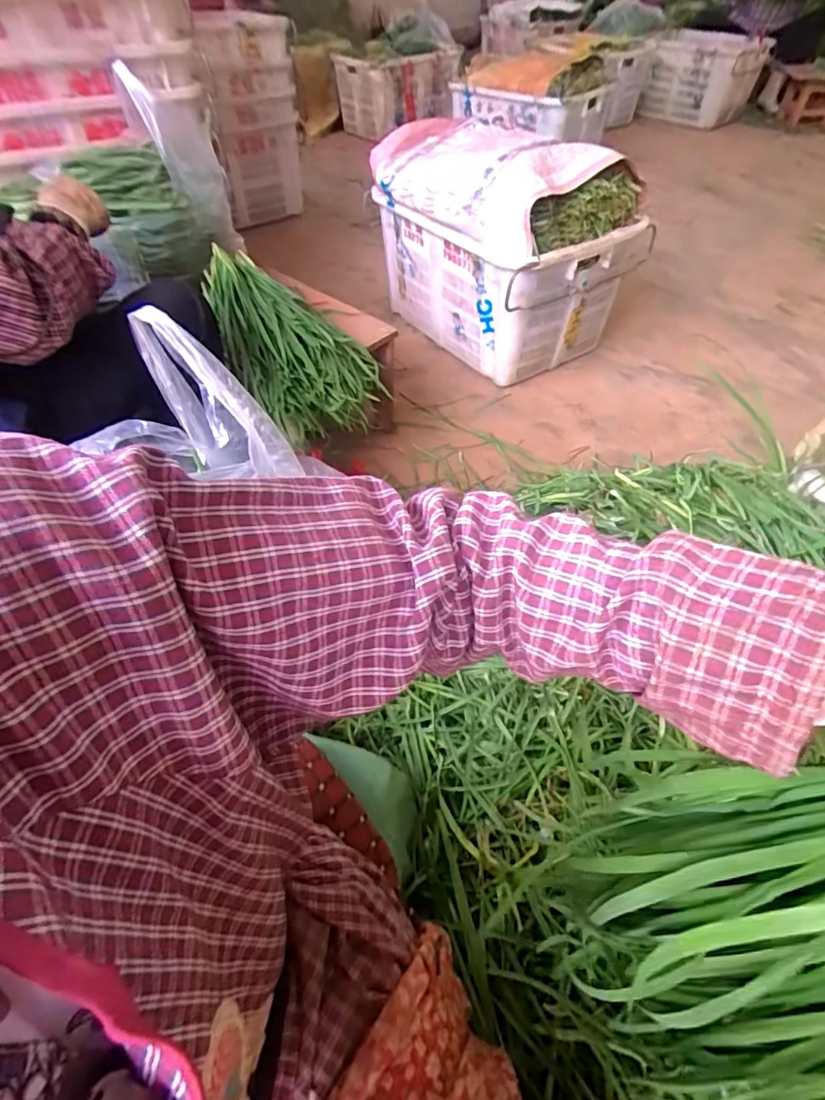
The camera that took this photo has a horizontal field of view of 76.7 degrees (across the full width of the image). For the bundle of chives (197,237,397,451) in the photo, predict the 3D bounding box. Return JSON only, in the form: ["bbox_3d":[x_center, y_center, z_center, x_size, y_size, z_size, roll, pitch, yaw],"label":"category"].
[{"bbox_3d":[-0.274,-0.454,1.073,0.239,0.112,0.515,-31,71,-21],"label":"bundle of chives"}]

